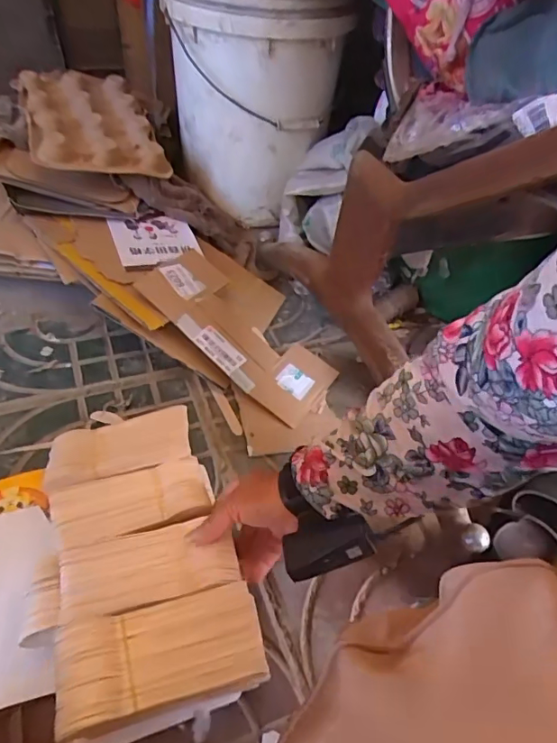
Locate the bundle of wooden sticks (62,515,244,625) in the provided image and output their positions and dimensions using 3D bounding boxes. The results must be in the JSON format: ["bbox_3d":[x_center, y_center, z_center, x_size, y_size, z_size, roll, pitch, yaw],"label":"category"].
[{"bbox_3d":[-0.122,0.182,0.481,0.161,0.010,0.076,-8,49,-1],"label":"bundle of wooden sticks"}]

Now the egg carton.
[{"bbox_3d":[-0.362,-0.489,1.017,0.241,0.199,0.053,-16,10,-33],"label":"egg carton"}]

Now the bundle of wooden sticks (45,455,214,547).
[{"bbox_3d":[-0.158,0.141,0.561,0.168,0.023,0.081,-11,50,-15],"label":"bundle of wooden sticks"}]

